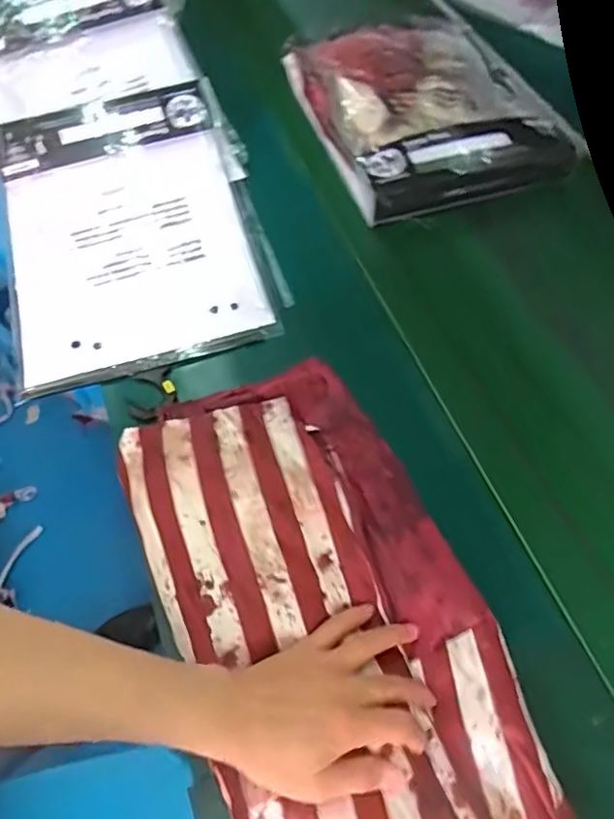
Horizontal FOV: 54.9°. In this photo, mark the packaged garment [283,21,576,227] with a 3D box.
[{"bbox_3d":[0.162,-0.431,0.833,0.277,0.056,0.359,-15,62,-9],"label":"packaged garment"}]

